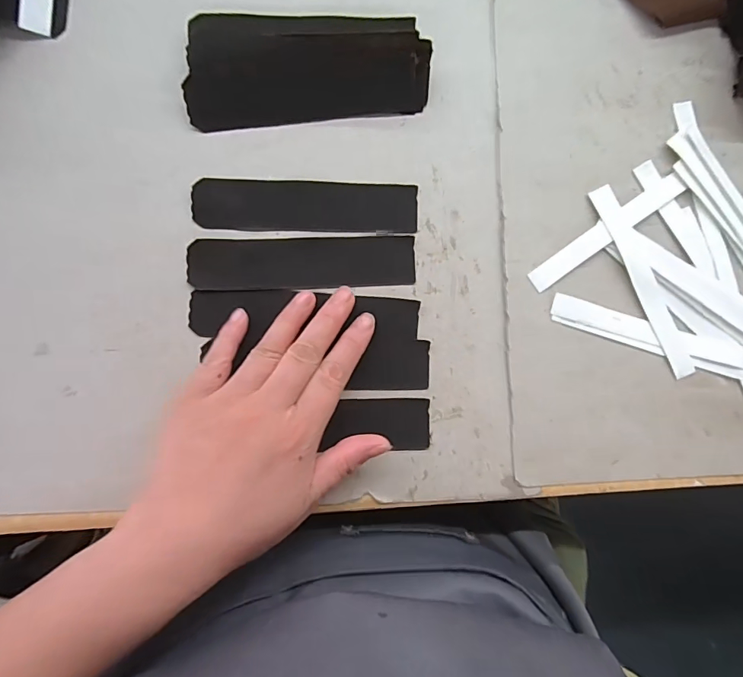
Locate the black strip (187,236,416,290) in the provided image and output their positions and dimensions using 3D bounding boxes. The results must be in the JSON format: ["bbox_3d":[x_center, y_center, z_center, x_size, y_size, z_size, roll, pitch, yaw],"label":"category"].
[{"bbox_3d":[-0.041,-0.048,0.289,0.140,0.004,0.031,-3,95,-10],"label":"black strip"}]

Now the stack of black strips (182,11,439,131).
[{"bbox_3d":[-0.039,-0.169,0.281,0.148,0.027,0.052,-8,88,-7],"label":"stack of black strips"}]

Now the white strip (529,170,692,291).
[{"bbox_3d":[0.163,-0.074,0.308,0.132,0.004,0.016,-35,91,-7],"label":"white strip"}]

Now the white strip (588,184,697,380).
[{"bbox_3d":[0.186,-0.039,0.308,0.015,0.005,0.139,-25,90,-7],"label":"white strip"}]

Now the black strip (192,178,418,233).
[{"bbox_3d":[-0.040,-0.085,0.288,0.139,0.004,0.032,0,87,-7],"label":"black strip"}]

